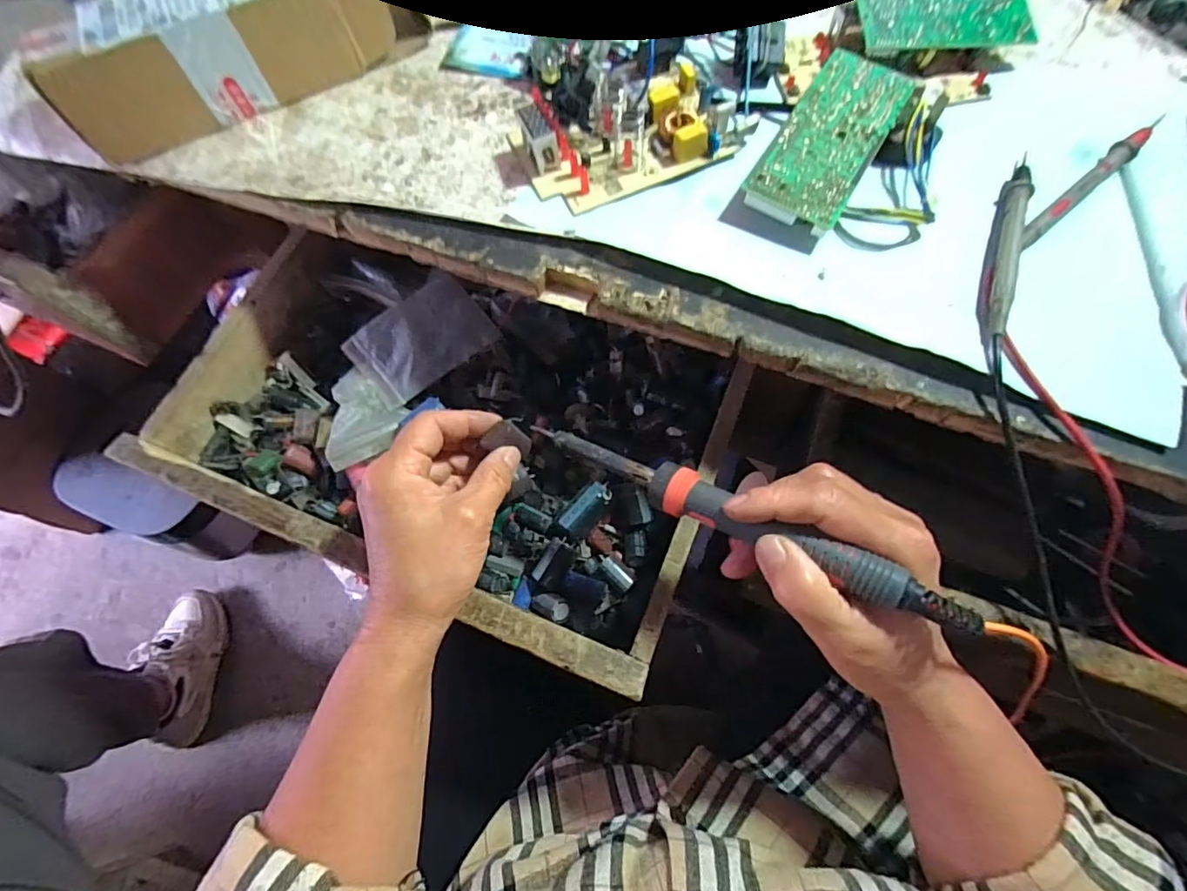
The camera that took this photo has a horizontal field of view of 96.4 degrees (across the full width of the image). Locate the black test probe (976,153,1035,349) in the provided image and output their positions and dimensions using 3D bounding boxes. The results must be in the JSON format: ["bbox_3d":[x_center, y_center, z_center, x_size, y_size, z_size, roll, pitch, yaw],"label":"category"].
[{"bbox_3d":[0.218,-0.106,0.280,0.013,0.013,0.132,24,69,11],"label":"black test probe"}]

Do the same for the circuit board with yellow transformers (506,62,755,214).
[{"bbox_3d":[0.019,-0.197,0.324,0.125,0.033,0.088,-24,69,-9],"label":"circuit board with yellow transformers"}]

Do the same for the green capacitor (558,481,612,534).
[{"bbox_3d":[-0.006,0.045,0.375,0.041,0.011,0.018,-42,73,-15],"label":"green capacitor"}]

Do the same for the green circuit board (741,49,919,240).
[{"bbox_3d":[0.139,-0.178,0.313,0.054,0.019,0.133,30,71,13],"label":"green circuit board"}]

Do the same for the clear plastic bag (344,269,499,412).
[{"bbox_3d":[-0.133,-0.083,0.410,0.098,0.017,0.070,-42,73,-15],"label":"clear plastic bag"}]

